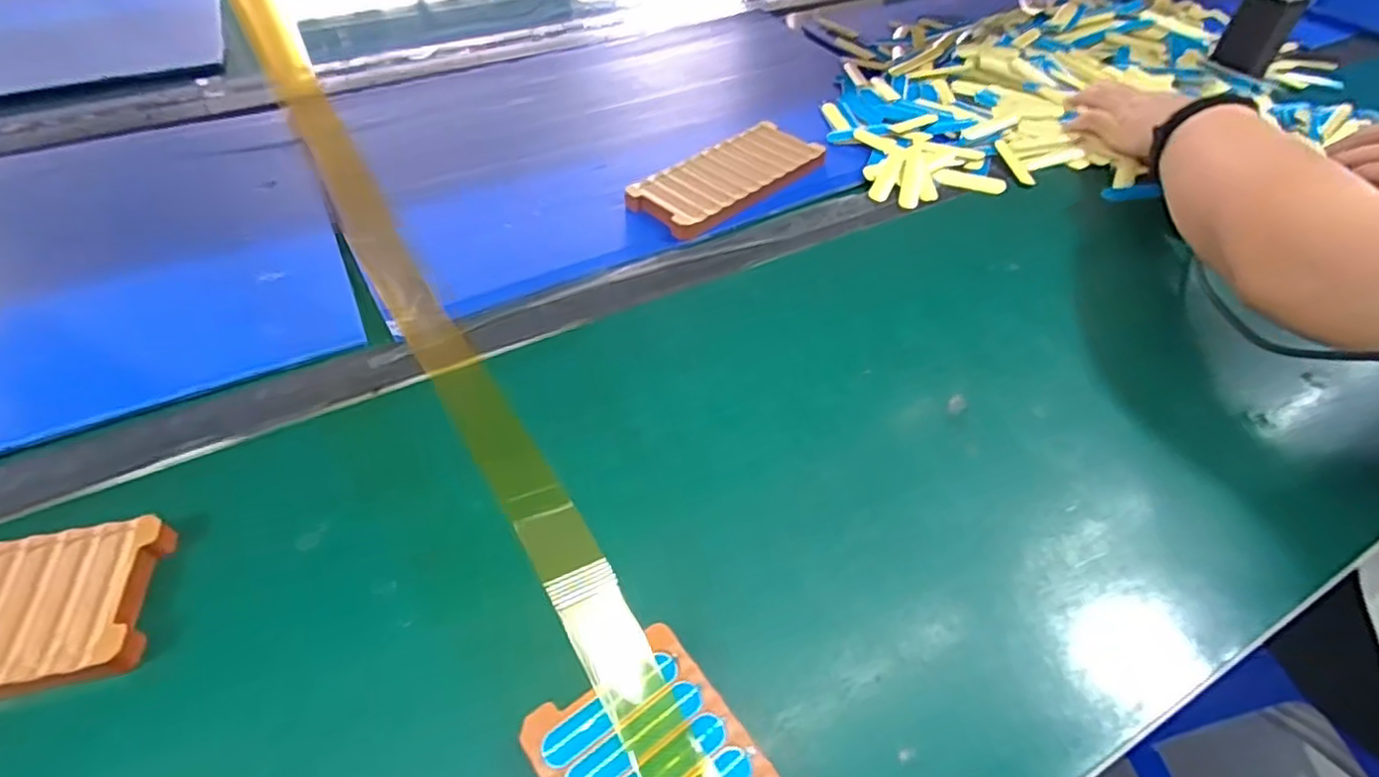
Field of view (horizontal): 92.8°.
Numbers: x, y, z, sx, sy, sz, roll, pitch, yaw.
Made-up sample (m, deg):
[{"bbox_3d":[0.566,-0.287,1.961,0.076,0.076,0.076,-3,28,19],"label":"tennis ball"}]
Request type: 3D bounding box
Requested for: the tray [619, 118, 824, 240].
[{"bbox_3d":[0.036,-0.182,0.564,0.079,0.017,0.182,36,56,28],"label":"tray"}]

